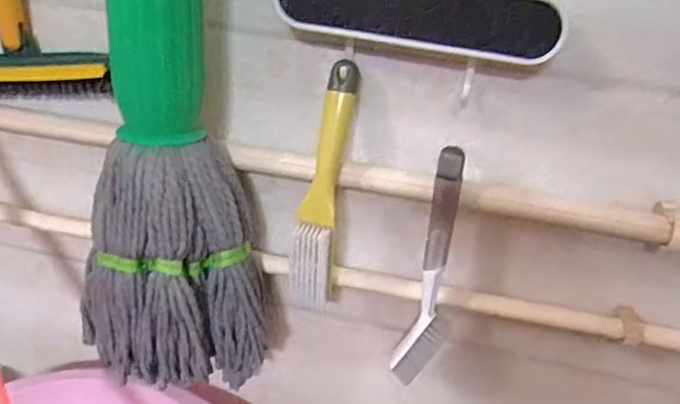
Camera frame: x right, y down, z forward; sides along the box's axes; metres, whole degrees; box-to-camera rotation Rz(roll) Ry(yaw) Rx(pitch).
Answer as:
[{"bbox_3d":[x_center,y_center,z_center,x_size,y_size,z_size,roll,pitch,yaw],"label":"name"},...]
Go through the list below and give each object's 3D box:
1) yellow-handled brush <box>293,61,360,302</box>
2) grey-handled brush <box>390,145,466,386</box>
[{"bbox_3d":[-0.012,-0.013,0.484,0.039,0.217,0.028,10,6,6],"label":"yellow-handled brush"},{"bbox_3d":[0.085,0.067,0.501,0.046,0.232,0.038,5,28,-4],"label":"grey-handled brush"}]

